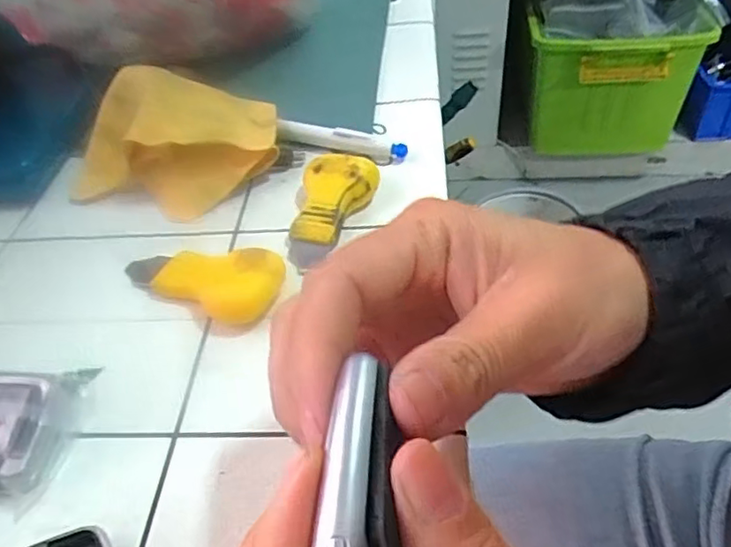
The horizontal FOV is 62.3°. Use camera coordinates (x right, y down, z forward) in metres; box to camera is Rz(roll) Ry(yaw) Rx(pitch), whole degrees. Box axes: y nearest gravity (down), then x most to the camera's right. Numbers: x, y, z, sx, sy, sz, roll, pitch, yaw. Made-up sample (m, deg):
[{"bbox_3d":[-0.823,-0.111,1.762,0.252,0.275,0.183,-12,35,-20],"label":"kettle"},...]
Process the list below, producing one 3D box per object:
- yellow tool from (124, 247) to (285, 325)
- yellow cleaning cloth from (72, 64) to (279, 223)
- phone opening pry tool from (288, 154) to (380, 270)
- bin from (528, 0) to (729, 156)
[{"bbox_3d":[-0.074,0.003,0.266,0.081,0.021,0.034,11,46,16],"label":"yellow tool"},{"bbox_3d":[-0.106,-0.074,0.324,0.113,0.054,0.079,-9,44,-4],"label":"yellow cleaning cloth"},{"bbox_3d":[-0.019,-0.031,0.295,0.033,0.013,0.063,15,65,19],"label":"phone opening pry tool"},{"bbox_3d":[0.525,-0.438,1.318,0.348,0.326,0.189,-1,44,4],"label":"bin"}]

